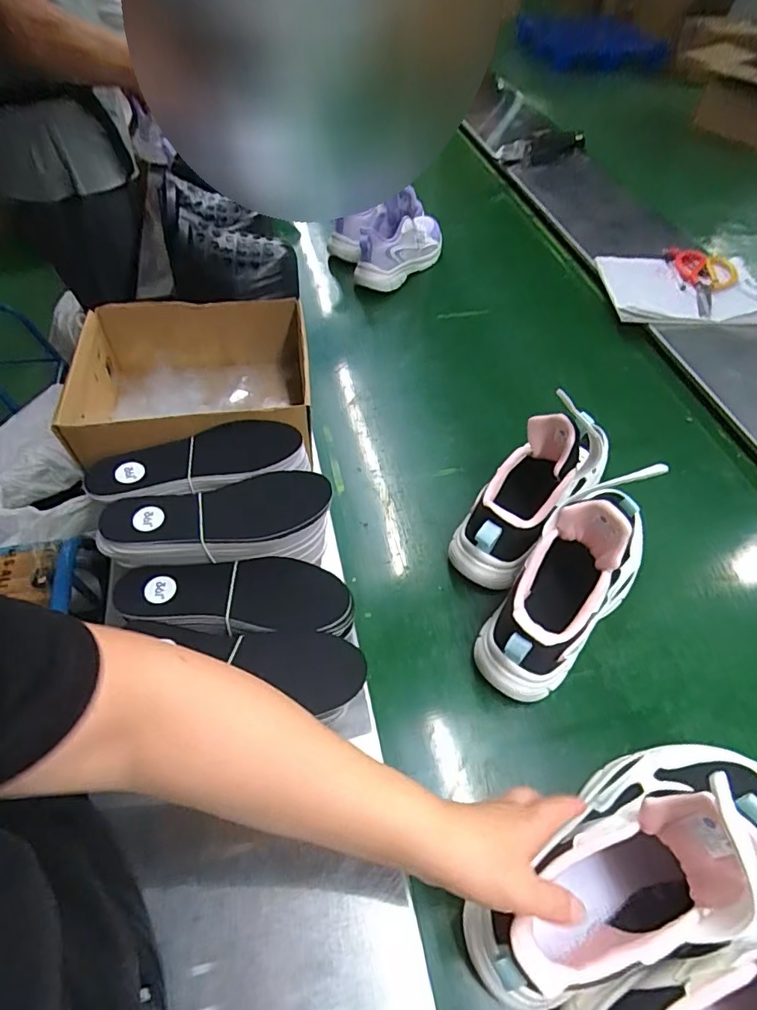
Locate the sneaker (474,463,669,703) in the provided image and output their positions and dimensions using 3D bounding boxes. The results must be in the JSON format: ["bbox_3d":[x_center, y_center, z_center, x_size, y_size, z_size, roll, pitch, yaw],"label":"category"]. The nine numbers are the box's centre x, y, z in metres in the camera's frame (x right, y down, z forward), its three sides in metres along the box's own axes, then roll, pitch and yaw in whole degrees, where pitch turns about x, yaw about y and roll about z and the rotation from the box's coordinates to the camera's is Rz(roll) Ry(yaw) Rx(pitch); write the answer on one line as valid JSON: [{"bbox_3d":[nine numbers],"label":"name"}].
[{"bbox_3d":[0.195,0.069,0.498,0.091,0.147,0.238,37,63,25],"label":"sneaker"}]

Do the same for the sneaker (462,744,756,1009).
[{"bbox_3d":[0.187,0.243,0.363,0.262,0.142,0.107,-18,55,-11],"label":"sneaker"}]

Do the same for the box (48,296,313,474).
[{"bbox_3d":[-0.228,-0.141,0.647,0.277,0.103,0.250,-9,53,-7],"label":"box"}]

